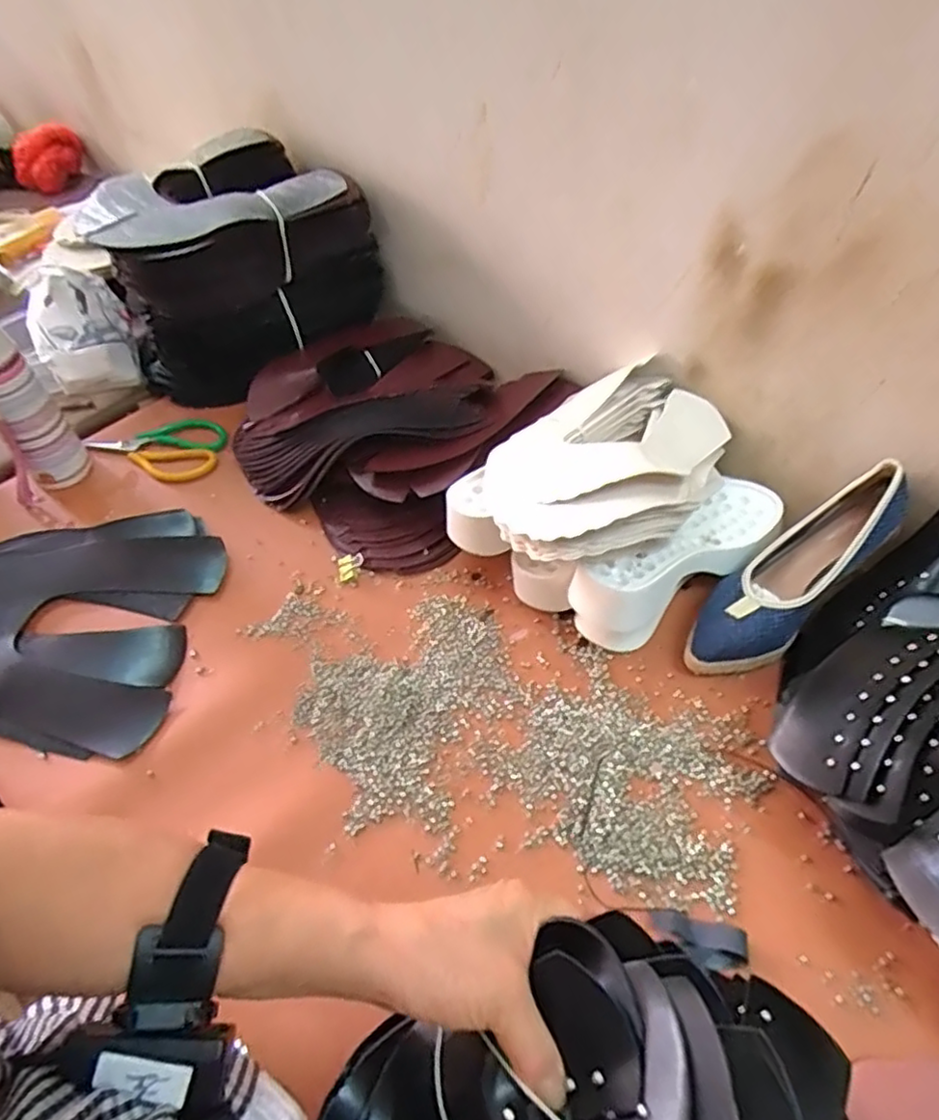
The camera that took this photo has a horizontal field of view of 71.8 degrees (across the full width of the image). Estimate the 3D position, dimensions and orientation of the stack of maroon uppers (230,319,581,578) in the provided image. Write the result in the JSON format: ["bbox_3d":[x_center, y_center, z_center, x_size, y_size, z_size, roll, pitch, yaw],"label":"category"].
[{"bbox_3d":[-0.091,-0.163,0.755,0.317,0.092,0.304,33,60,26],"label":"stack of maroon uppers"}]

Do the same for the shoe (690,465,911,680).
[{"bbox_3d":[0.286,0.013,0.580,0.232,0.066,0.070,-43,58,0],"label":"shoe"}]

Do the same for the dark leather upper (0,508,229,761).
[{"bbox_3d":[-0.409,0.053,0.636,0.292,0.036,0.249,4,52,6],"label":"dark leather upper"}]

